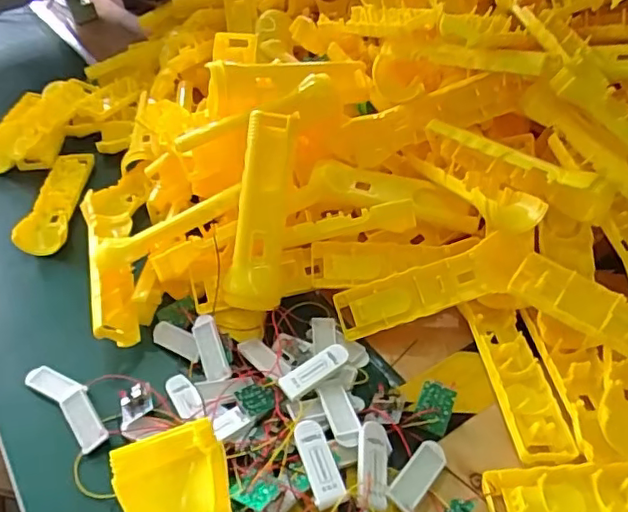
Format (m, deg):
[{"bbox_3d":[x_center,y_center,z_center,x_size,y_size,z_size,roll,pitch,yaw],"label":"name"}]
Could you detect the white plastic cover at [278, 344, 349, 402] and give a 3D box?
[{"bbox_3d":[0.000,0.087,0.444,0.059,0.005,0.020,-33,57,-24],"label":"white plastic cover"}]

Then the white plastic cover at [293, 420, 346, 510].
[{"bbox_3d":[0.003,0.139,0.386,0.020,0.011,0.058,-14,45,-11],"label":"white plastic cover"}]

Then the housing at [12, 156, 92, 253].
[{"bbox_3d":[-0.286,-0.065,0.646,0.044,0.030,0.164,-3,44,0],"label":"housing"}]

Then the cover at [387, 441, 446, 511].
[{"bbox_3d":[0.071,0.148,0.391,0.019,0.012,0.053,28,52,28],"label":"cover"}]

